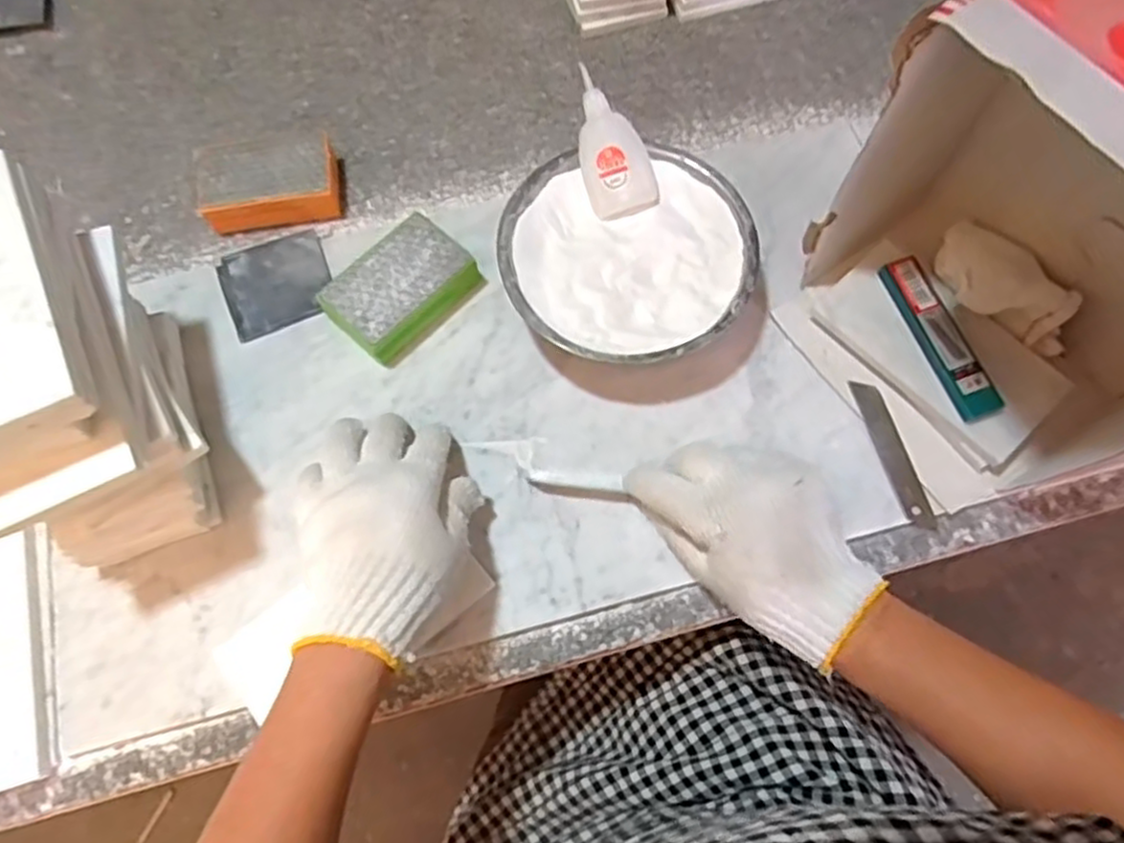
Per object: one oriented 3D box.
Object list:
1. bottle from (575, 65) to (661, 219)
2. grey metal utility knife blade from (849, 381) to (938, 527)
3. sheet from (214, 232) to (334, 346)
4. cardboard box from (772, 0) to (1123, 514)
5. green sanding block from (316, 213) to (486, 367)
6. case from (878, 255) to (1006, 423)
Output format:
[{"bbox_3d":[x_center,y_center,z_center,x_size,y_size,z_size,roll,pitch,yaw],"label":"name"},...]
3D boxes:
[{"bbox_3d":[0.031,-0.183,0.486,0.044,0.024,0.091,-20,99,8],"label":"bottle"},{"bbox_3d":[0.214,0.020,0.472,0.018,0.004,0.099,-20,72,7],"label":"grey metal utility knife blade"},{"bbox_3d":[-0.202,-0.099,0.519,0.072,0.008,0.071,-22,69,-7],"label":"sheet"},{"bbox_3d":[0.255,-0.088,0.381,0.154,0.250,0.201,-31,71,-10],"label":"cardboard box"},{"bbox_3d":[-0.109,-0.090,0.501,0.064,0.033,0.092,37,74,14],"label":"green sanding block"},{"bbox_3d":[0.242,-0.056,0.467,0.027,0.012,0.114,-19,72,-6],"label":"case"}]

